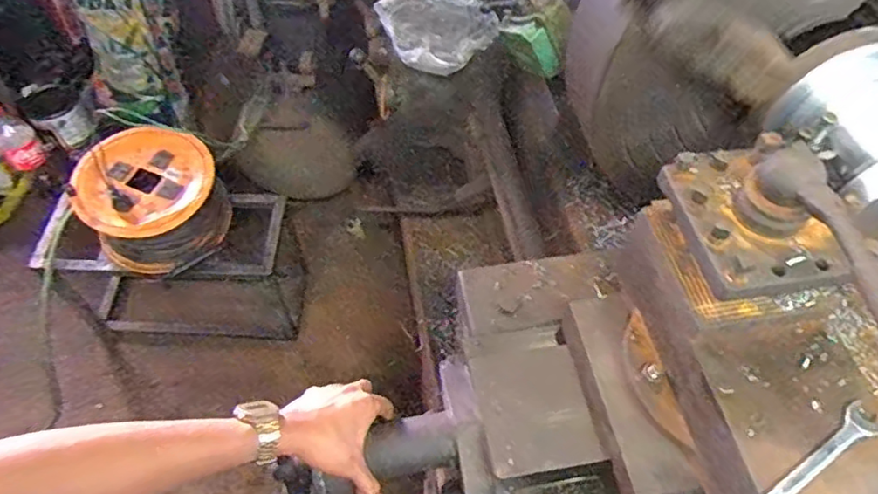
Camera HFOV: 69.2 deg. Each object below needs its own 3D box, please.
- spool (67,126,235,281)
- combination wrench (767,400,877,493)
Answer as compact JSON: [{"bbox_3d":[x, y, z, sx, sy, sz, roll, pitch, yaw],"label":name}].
[{"bbox_3d":[-0.633,-0.106,1.416,0.253,0.245,0.281,39,63,23],"label":"spool"},{"bbox_3d":[0.301,0.173,0.510,0.157,0.011,0.026,-28,60,-19],"label":"combination wrench"}]

